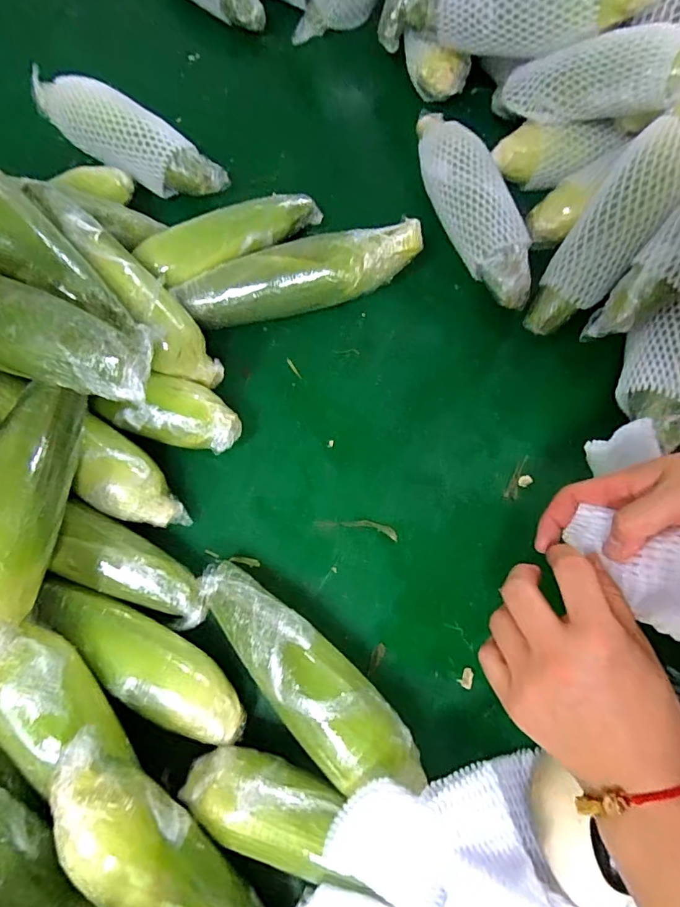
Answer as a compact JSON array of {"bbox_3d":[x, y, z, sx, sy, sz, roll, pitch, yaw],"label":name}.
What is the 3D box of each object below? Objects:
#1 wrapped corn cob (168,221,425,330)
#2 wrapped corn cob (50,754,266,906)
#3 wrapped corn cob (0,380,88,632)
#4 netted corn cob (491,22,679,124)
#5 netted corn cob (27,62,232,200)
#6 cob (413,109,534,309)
[{"bbox_3d":[-0.041,-0.181,0.512,0.247,0.074,0.062,-13,72,-4],"label":"wrapped corn cob"},{"bbox_3d":[-0.107,0.287,0.323,0.057,0.043,0.228,-38,102,-12],"label":"wrapped corn cob"},{"bbox_3d":[-0.229,0.042,0.347,0.057,0.045,0.196,6,71,2],"label":"wrapped corn cob"},{"bbox_3d":[0.256,-0.391,0.516,0.219,0.061,0.063,26,70,41],"label":"netted corn cob"},{"bbox_3d":[-0.258,-0.375,0.576,0.266,0.050,0.064,31,74,10],"label":"netted corn cob"},{"bbox_3d":[0.146,-0.271,0.546,0.071,0.067,0.250,-20,72,-7],"label":"cob"}]

